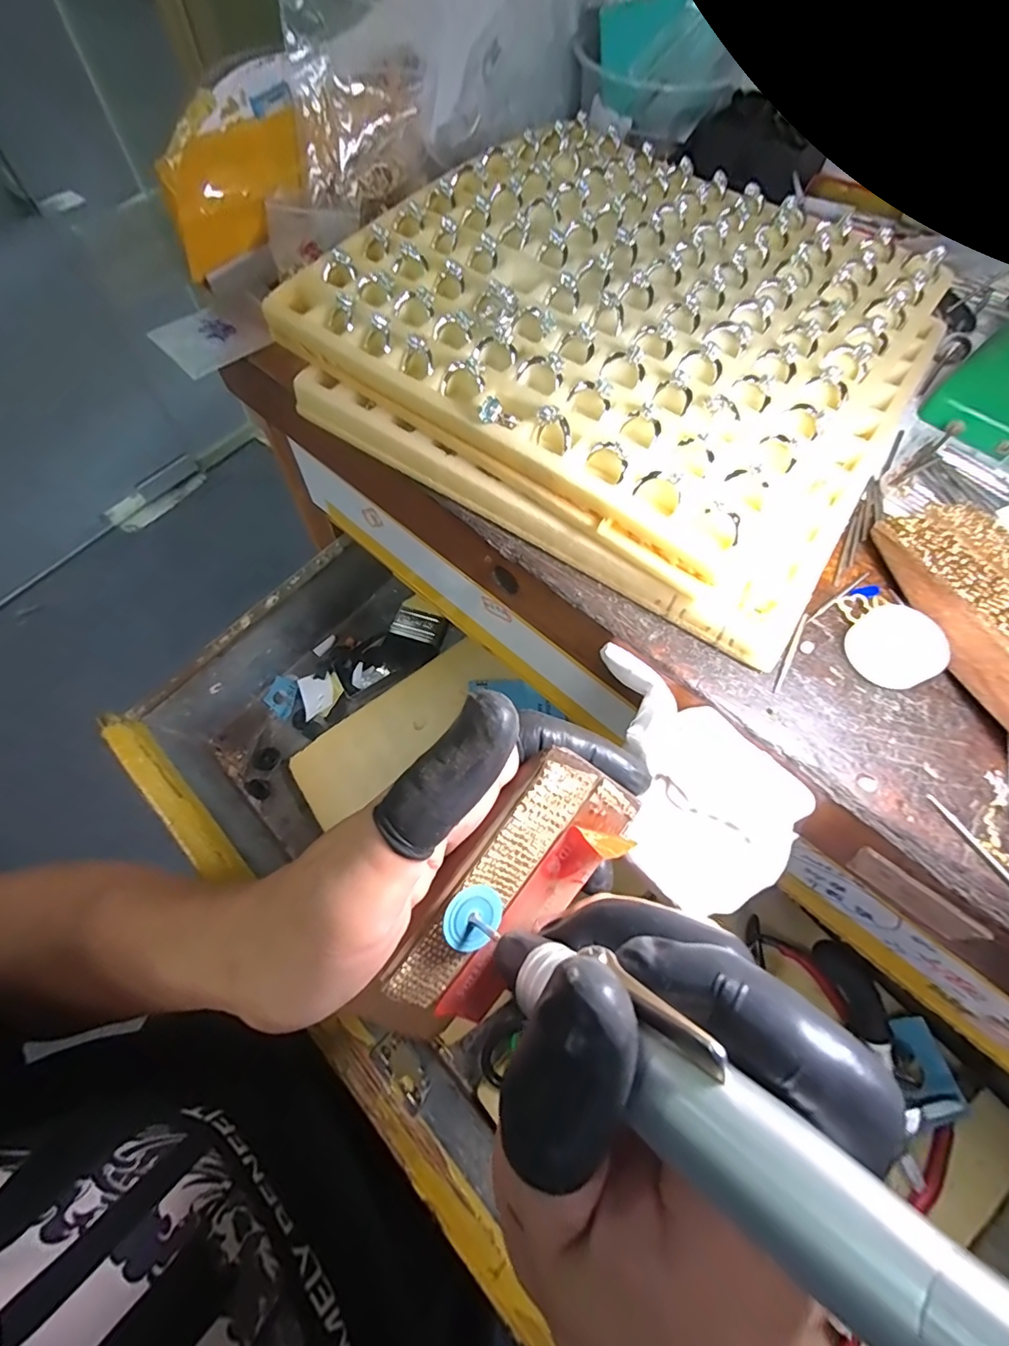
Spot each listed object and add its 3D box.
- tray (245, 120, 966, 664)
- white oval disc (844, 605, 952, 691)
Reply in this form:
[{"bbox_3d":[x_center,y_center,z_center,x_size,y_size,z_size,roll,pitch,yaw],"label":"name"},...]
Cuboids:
[{"bbox_3d":[0.069,-0.179,0.265,0.283,0.040,0.253,35,68,13],"label":"tray"},{"bbox_3d":[0.158,-0.010,0.207,0.032,0.008,0.033,-42,74,22],"label":"white oval disc"}]

